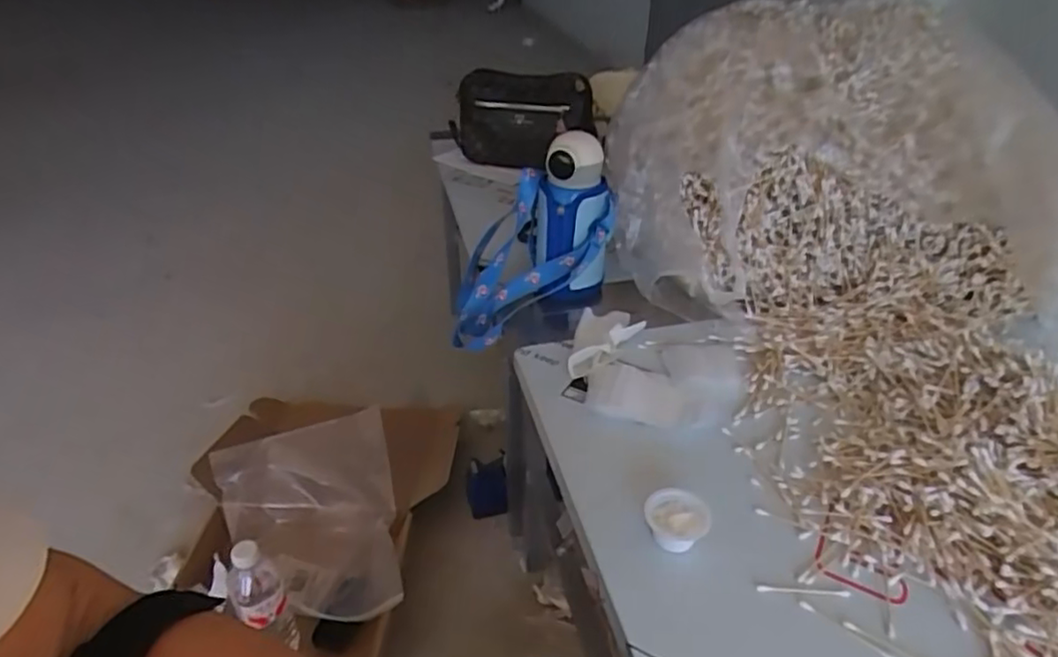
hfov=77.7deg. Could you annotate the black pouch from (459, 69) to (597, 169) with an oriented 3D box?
[{"bbox_3d":[-0.021,-0.398,1.257,0.284,0.164,0.074,9,35,11],"label":"black pouch"}]

